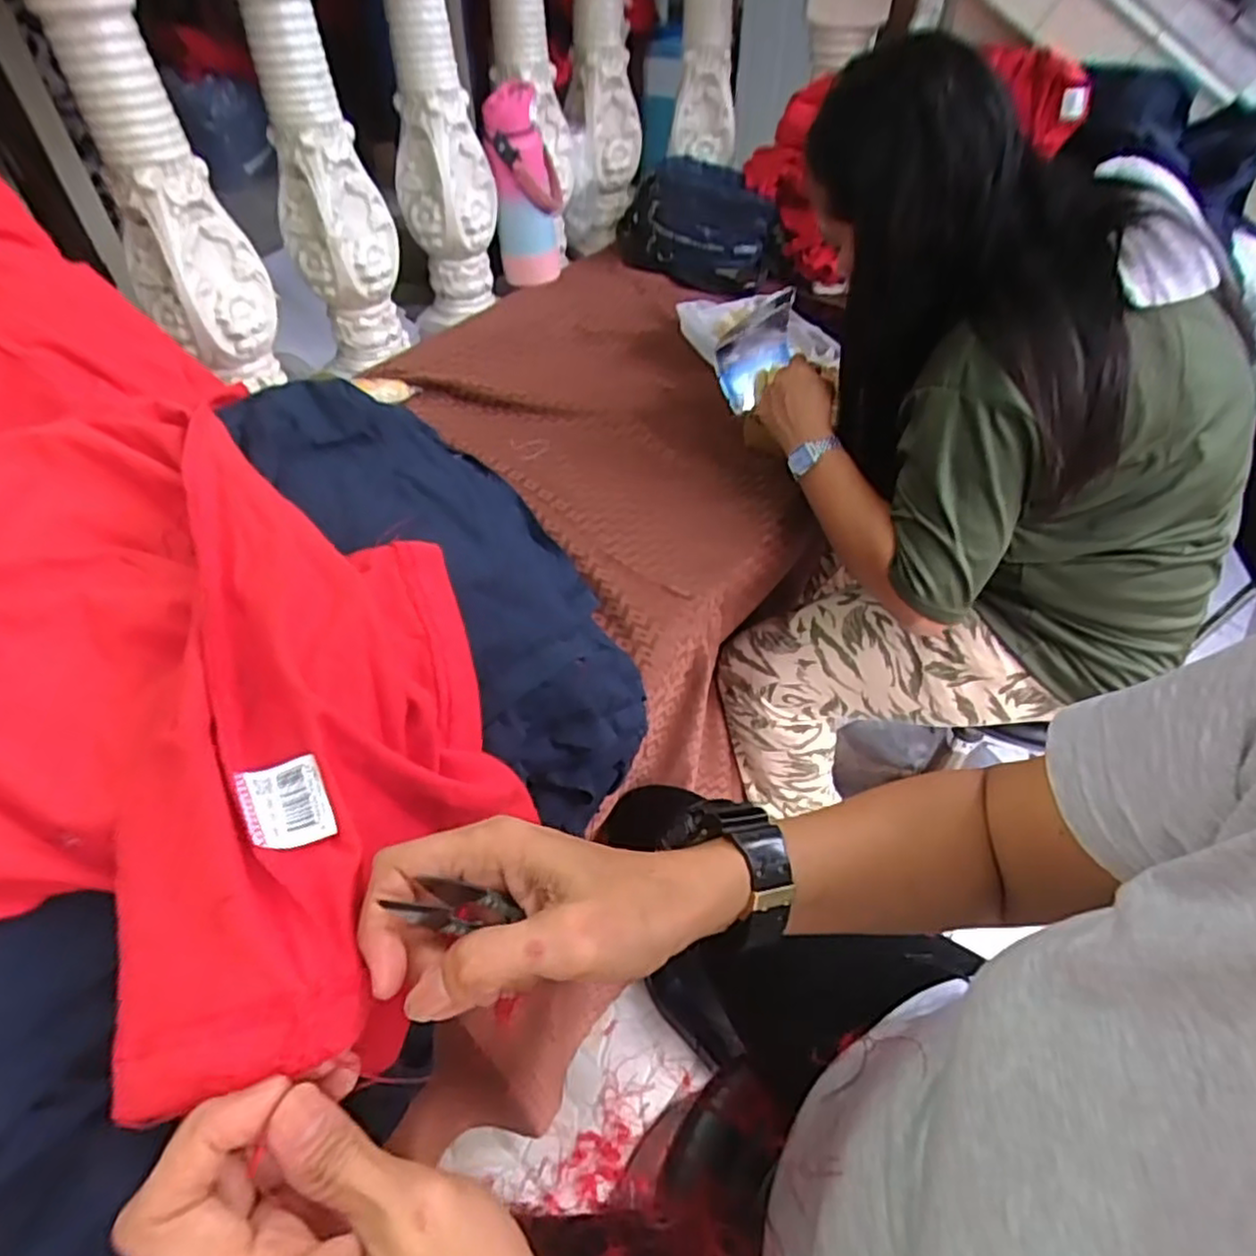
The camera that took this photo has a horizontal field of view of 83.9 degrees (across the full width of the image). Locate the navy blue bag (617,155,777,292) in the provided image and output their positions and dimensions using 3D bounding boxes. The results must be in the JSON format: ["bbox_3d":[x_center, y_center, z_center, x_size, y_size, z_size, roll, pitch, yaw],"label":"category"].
[{"bbox_3d":[0.116,-0.706,1.217,0.257,0.137,0.235,3,46,3],"label":"navy blue bag"}]

